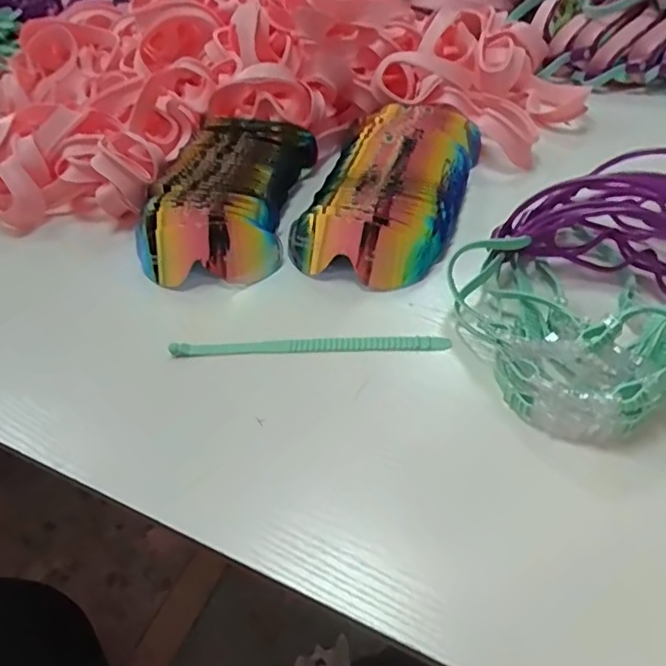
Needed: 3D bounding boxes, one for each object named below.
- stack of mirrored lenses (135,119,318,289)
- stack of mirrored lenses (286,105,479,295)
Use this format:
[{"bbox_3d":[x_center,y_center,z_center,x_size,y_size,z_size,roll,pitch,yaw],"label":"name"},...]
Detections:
[{"bbox_3d":[-0.103,-0.133,0.564,0.135,0.067,0.205,4,48,10],"label":"stack of mirrored lenses"},{"bbox_3d":[0.054,-0.146,0.560,0.143,0.057,0.235,12,50,17],"label":"stack of mirrored lenses"}]

